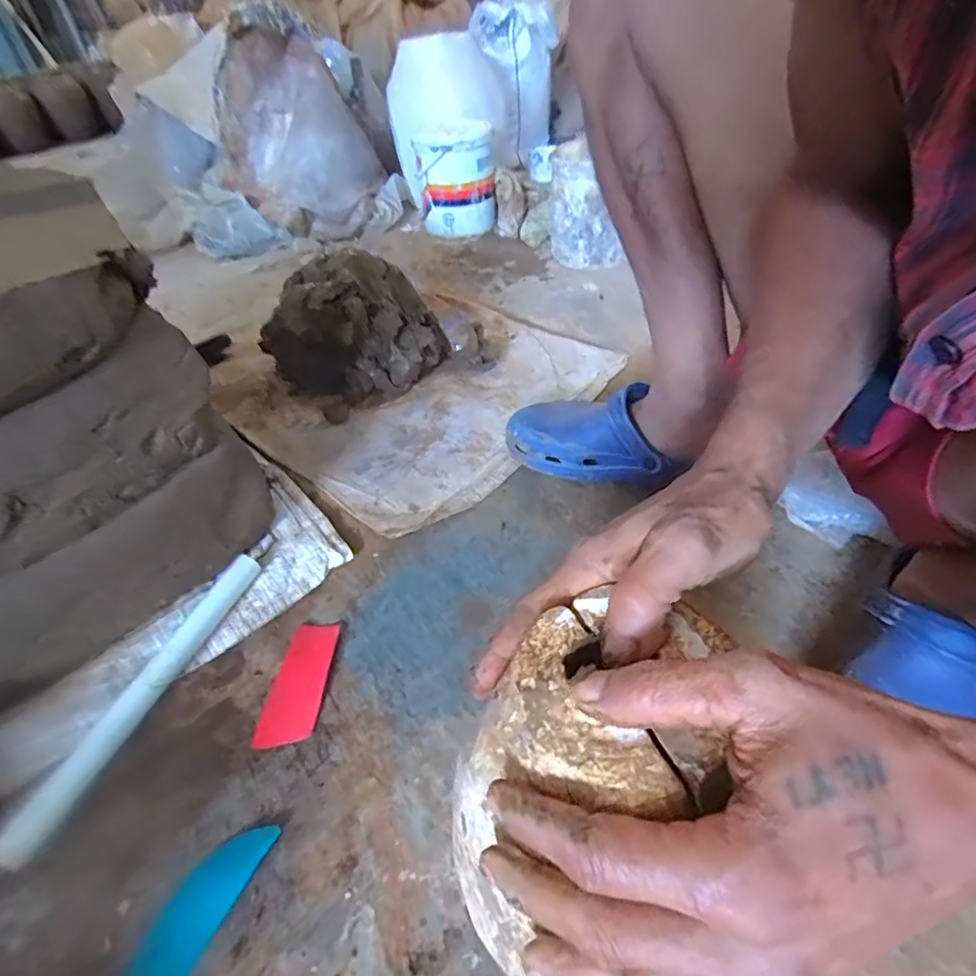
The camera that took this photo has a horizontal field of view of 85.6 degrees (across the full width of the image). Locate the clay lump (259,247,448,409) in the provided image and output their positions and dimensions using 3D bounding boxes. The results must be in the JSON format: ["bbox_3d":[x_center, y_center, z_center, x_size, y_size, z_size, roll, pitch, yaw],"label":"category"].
[{"bbox_3d":[-0.189,-0.223,0.744,0.234,0.163,0.166,-20,46,-14],"label":"clay lump"}]

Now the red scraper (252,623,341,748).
[{"bbox_3d":[-0.163,0.168,0.460,0.046,0.007,0.108,0,45,6],"label":"red scraper"}]

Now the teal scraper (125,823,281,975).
[{"bbox_3d":[-0.196,0.282,0.349,0.042,0.006,0.121,18,49,22],"label":"teal scraper"}]

